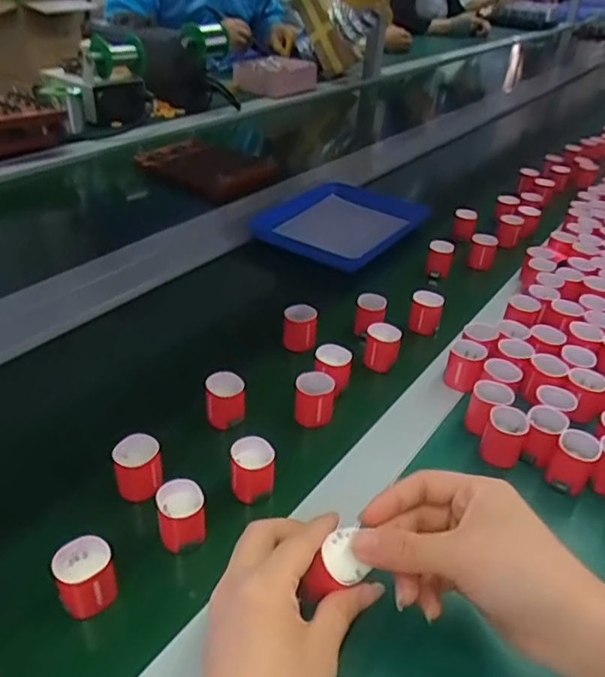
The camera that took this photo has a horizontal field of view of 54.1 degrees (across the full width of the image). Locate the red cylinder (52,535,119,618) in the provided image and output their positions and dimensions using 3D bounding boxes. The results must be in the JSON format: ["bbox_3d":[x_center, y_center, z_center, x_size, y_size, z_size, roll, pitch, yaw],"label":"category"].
[{"bbox_3d":[-0.124,0.136,0.340,0.030,0.033,0.030,4,36,-3],"label":"red cylinder"}]

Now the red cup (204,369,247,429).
[{"bbox_3d":[-0.061,0.048,0.469,0.030,0.037,0.024,-1,36,-9],"label":"red cup"}]

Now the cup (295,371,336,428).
[{"bbox_3d":[0.009,0.048,0.479,0.031,0.037,0.027,3,36,-3],"label":"cup"}]

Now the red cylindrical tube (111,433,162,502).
[{"bbox_3d":[-0.113,0.090,0.409,0.030,0.036,0.027,-4,37,-14],"label":"red cylindrical tube"}]

